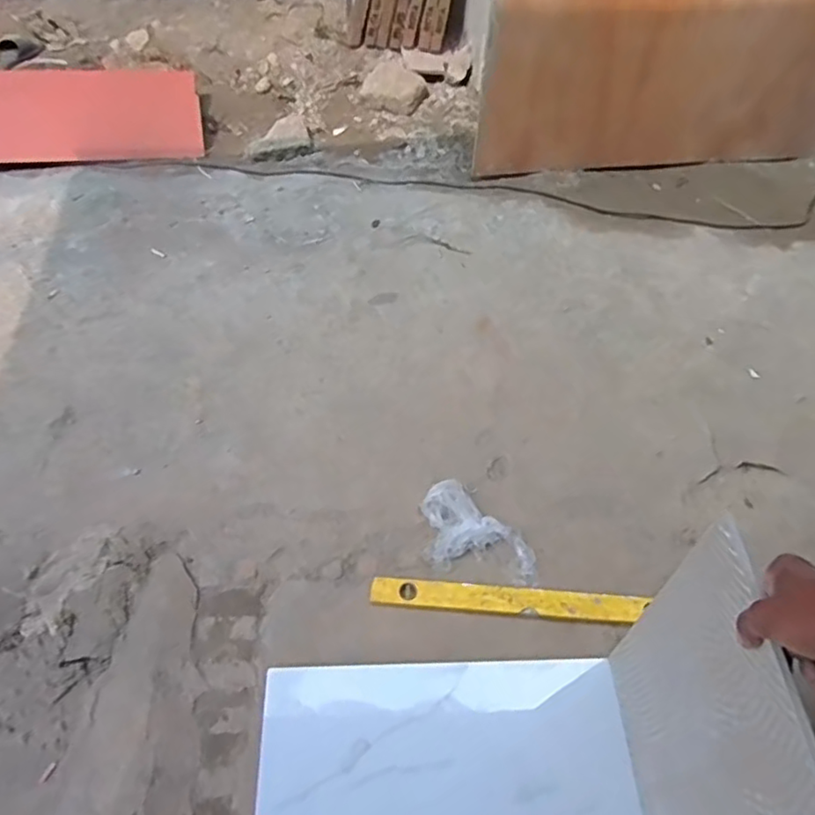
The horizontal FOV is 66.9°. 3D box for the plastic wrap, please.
[{"bbox_3d":[0.129,0.253,1.184,0.254,0.046,0.152,32,57,28],"label":"plastic wrap"}]

